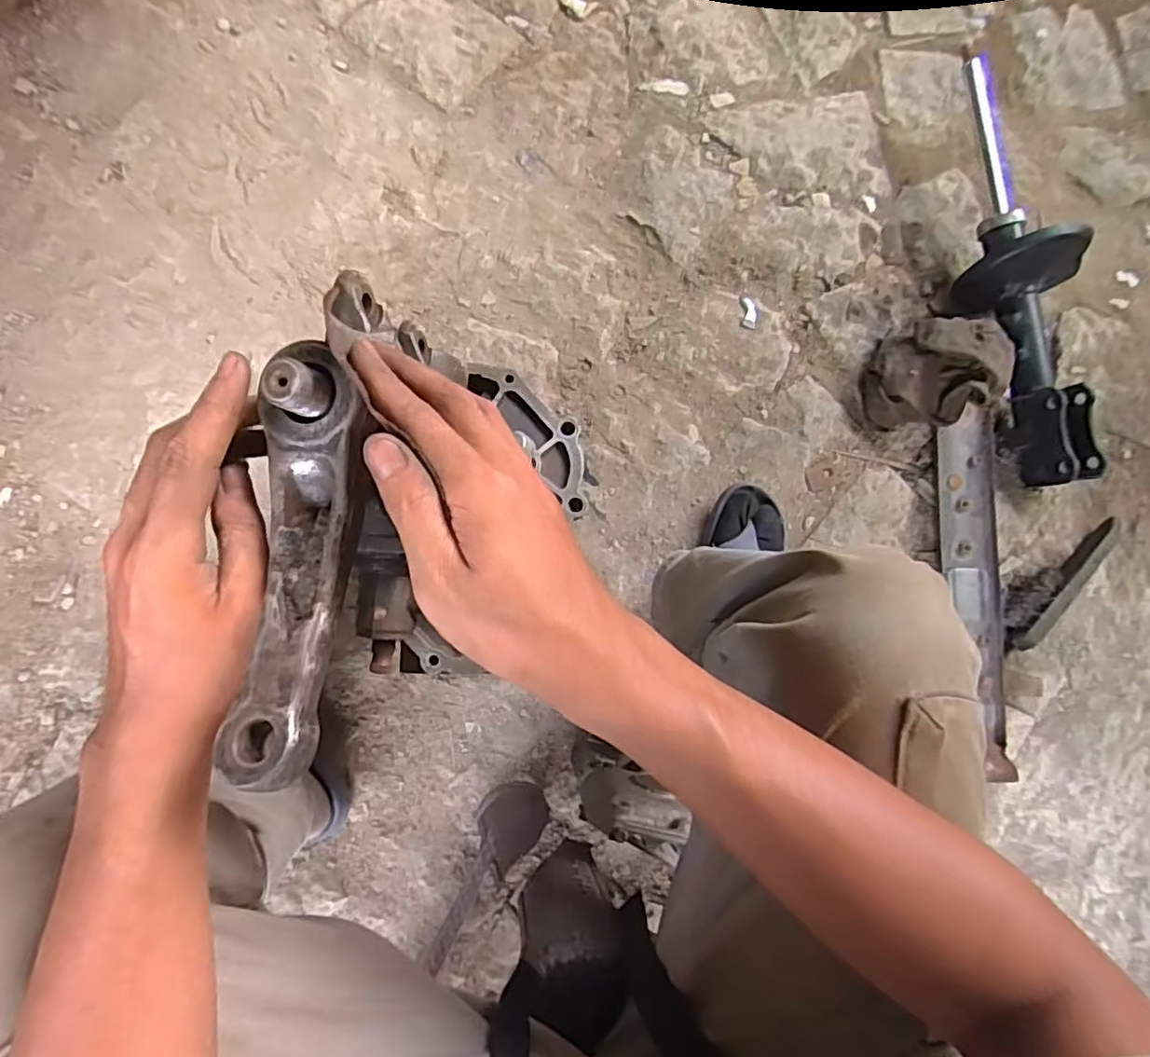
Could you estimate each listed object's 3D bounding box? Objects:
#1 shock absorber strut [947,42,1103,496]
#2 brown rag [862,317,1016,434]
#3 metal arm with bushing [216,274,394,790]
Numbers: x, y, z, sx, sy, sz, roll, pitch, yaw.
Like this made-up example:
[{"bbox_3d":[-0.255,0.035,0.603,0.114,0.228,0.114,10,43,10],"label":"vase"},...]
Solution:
[{"bbox_3d":[0.592,-0.350,0.837,0.127,0.123,0.586,-10,83,-7],"label":"shock absorber strut"},{"bbox_3d":[0.470,-0.206,0.827,0.147,0.114,0.129,-6,83,-7],"label":"brown rag"},{"bbox_3d":[-0.108,-0.008,0.250,0.042,0.036,0.202,5,79,-5],"label":"metal arm with bushing"}]

